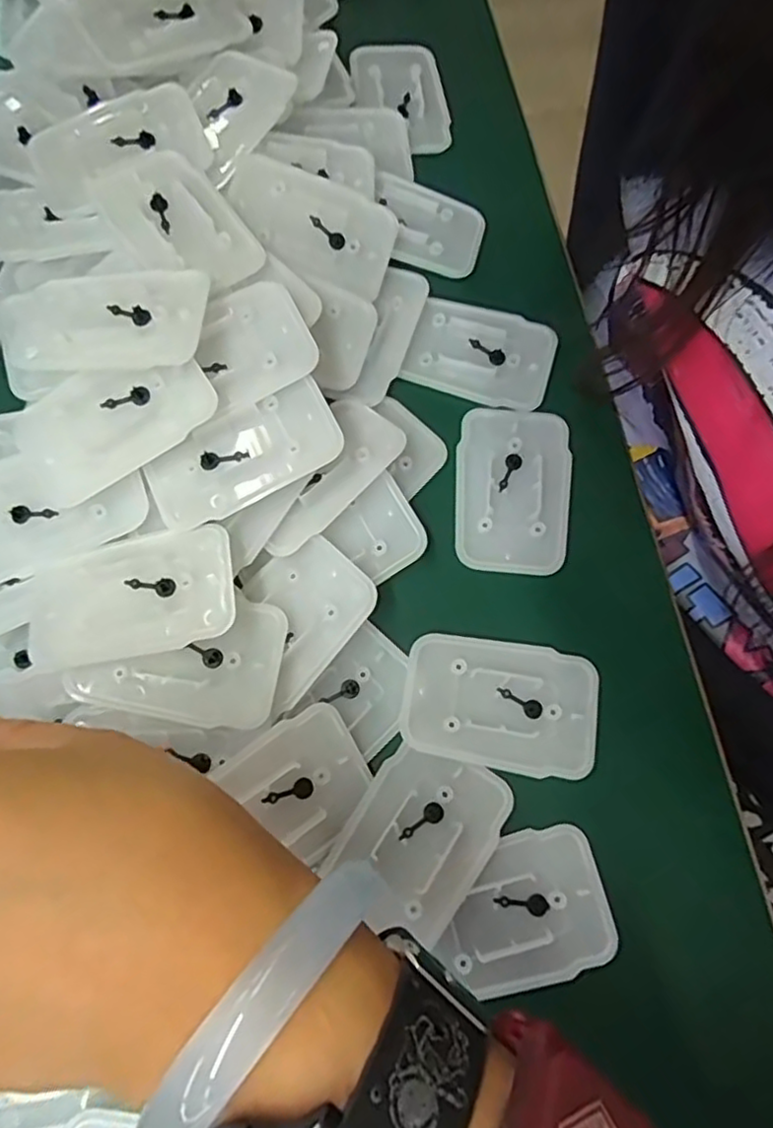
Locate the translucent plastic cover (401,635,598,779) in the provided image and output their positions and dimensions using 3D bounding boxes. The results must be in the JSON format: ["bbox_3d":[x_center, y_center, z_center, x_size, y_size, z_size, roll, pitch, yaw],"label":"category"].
[{"bbox_3d":[0.041,0.050,0.238,0.067,0.005,0.043,7,72,3],"label":"translucent plastic cover"}]

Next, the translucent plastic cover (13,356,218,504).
[{"bbox_3d":[-0.097,-0.051,0.234,0.070,0.007,0.042,-31,83,4],"label":"translucent plastic cover"}]

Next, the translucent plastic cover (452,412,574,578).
[{"bbox_3d":[0.050,-0.031,0.263,0.044,0.004,0.068,5,72,2],"label":"translucent plastic cover"}]

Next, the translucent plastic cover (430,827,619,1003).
[{"bbox_3d":[0.044,0.114,0.219,0.056,0.004,0.045,-12,72,-3],"label":"translucent plastic cover"}]

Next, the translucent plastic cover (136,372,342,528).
[{"bbox_3d":[-0.050,-0.038,0.235,0.068,0.005,0.033,-27,76,-7],"label":"translucent plastic cover"}]

